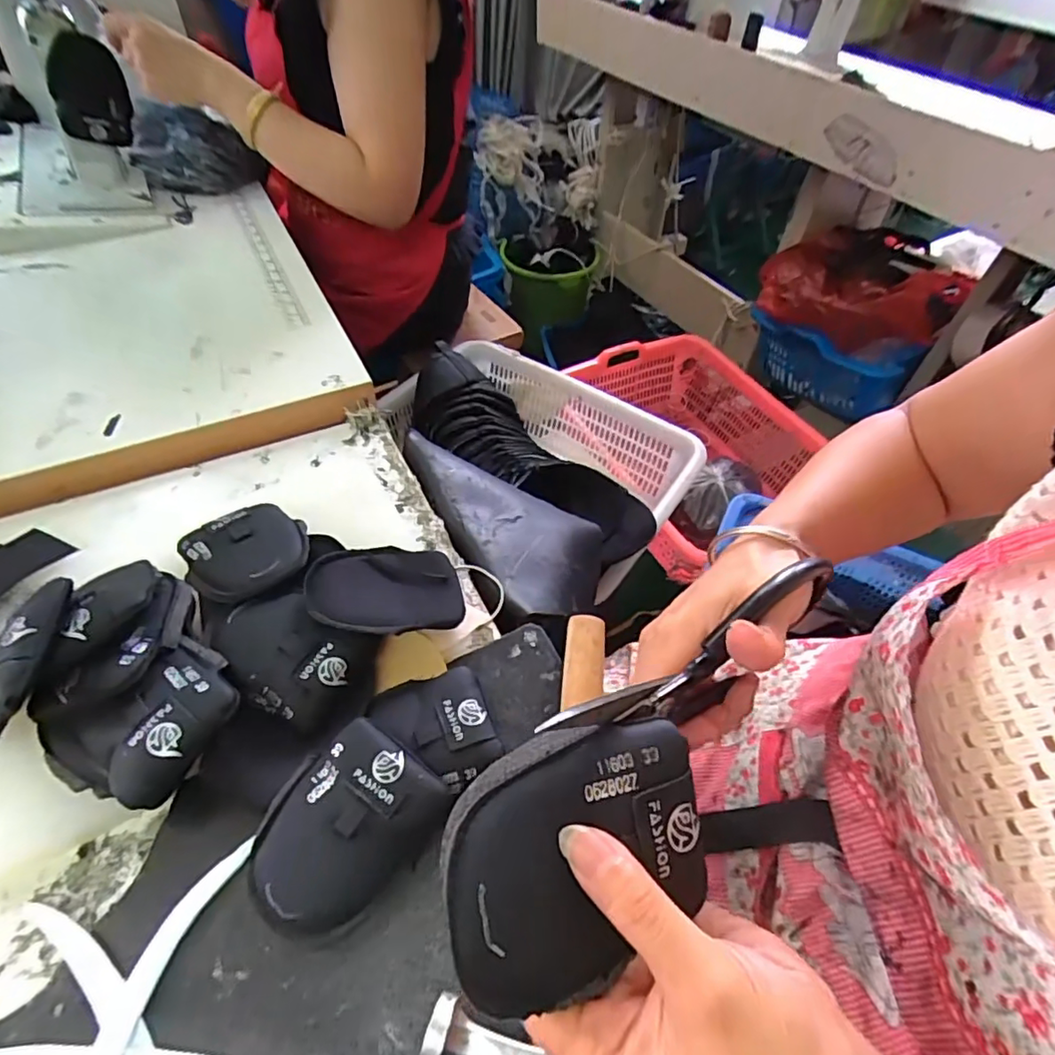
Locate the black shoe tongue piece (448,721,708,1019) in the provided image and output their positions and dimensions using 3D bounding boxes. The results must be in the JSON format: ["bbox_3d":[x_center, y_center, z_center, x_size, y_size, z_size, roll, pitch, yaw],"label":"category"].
[{"bbox_3d":[0.017,0.109,0.191,0.092,0.017,0.076,0,67,-23],"label":"black shoe tongue piece"}]

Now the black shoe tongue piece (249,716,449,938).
[{"bbox_3d":[-0.097,0.158,0.299,0.072,0.031,0.094,31,55,19],"label":"black shoe tongue piece"}]

